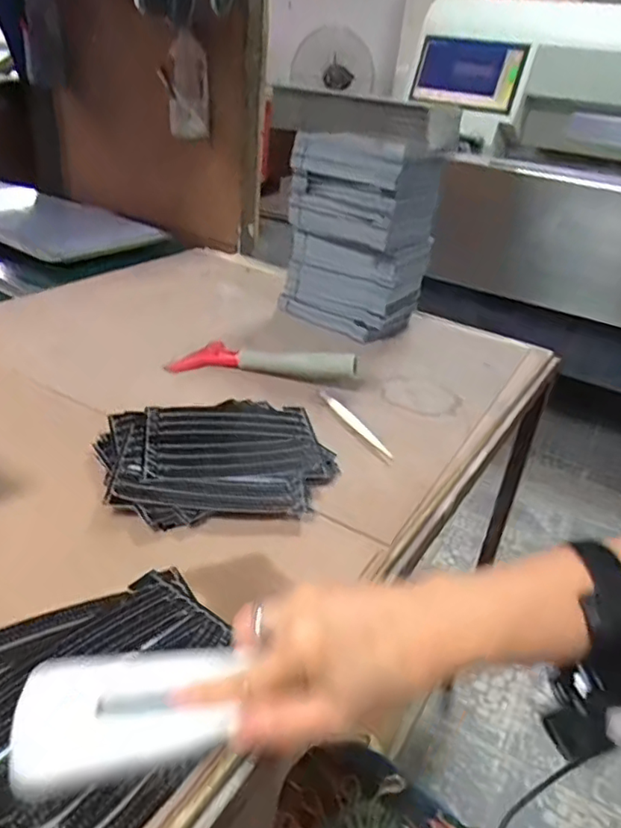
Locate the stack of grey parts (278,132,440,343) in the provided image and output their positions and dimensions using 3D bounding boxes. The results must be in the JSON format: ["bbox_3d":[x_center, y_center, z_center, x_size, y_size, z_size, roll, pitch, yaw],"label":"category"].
[{"bbox_3d":[0.074,-0.257,0.865,0.187,0.244,0.130,25,34,29],"label":"stack of grey parts"}]

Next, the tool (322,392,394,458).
[{"bbox_3d":[0.046,0.008,0.639,0.012,0.010,0.131,-11,34,-28],"label":"tool"}]

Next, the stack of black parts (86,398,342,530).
[{"bbox_3d":[-0.083,0.040,0.547,0.197,0.022,0.178,-7,32,-23],"label":"stack of black parts"}]

